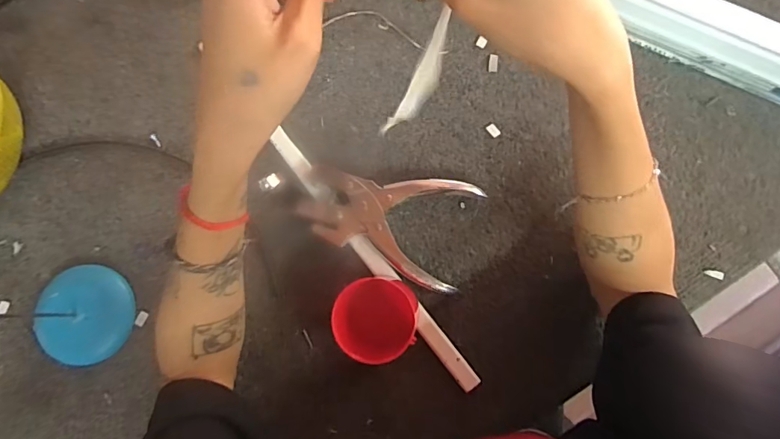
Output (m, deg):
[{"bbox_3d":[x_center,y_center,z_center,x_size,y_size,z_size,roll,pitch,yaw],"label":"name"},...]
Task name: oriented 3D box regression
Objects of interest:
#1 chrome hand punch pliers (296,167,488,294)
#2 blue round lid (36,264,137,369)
[{"bbox_3d":[-0.004,-0.003,0.417,0.145,0.024,0.095,18,82,5],"label":"chrome hand punch pliers"},{"bbox_3d":[-0.268,0.082,0.407,0.080,0.012,0.079,0,80,2],"label":"blue round lid"}]

